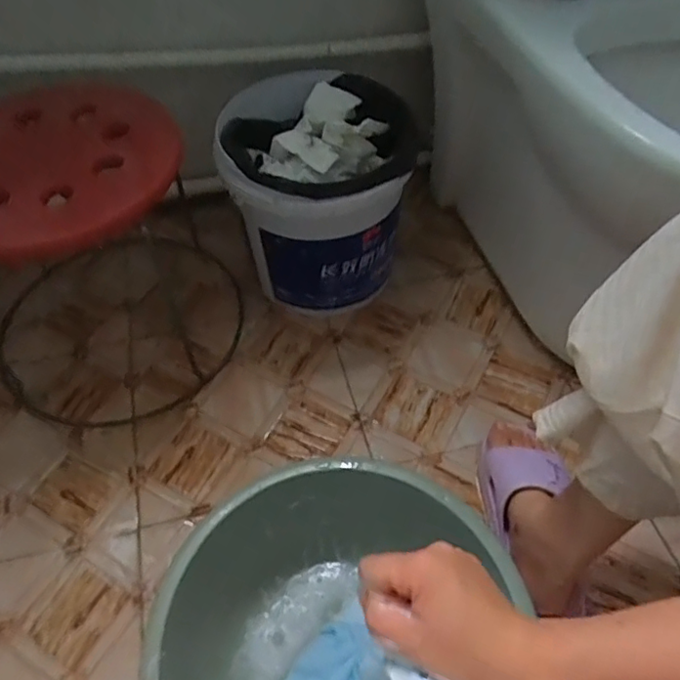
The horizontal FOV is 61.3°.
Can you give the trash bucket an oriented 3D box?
[{"bbox_3d":[-0.034,-0.201,0.846,0.231,0.271,0.248,-1,50,1],"label":"trash bucket"}]

